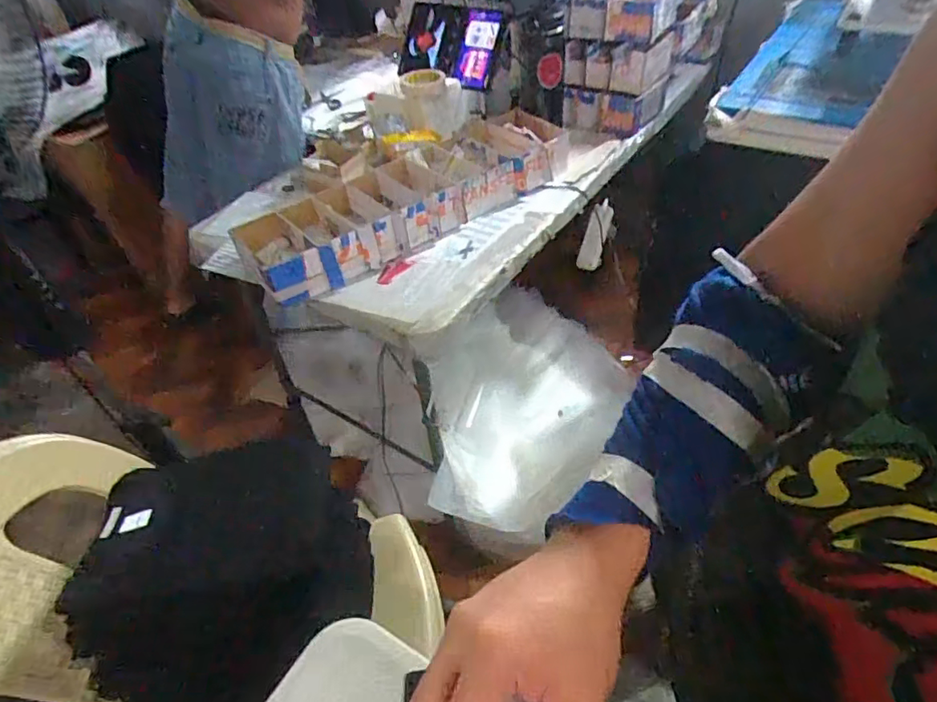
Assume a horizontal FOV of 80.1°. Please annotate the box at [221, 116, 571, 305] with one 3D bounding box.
[{"bbox_3d":[-0.100,-0.273,0.978,0.594,0.081,0.179,-31,49,-23],"label":"box"}]

